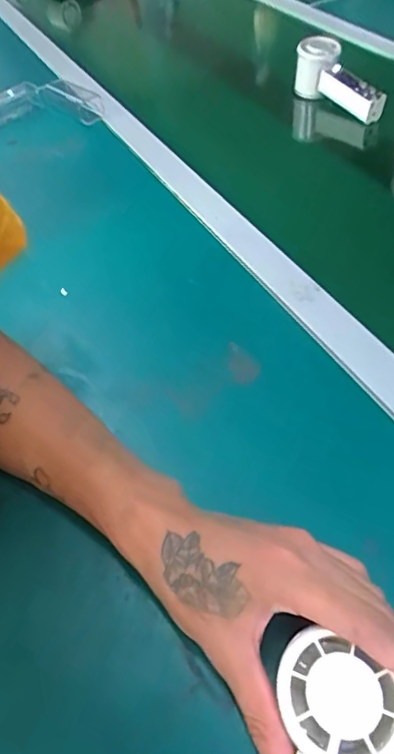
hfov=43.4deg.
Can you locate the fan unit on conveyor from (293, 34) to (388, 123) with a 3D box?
[{"bbox_3d":[0.189,-0.390,0.651,0.045,0.062,0.161,-22,53,-12],"label":"fan unit on conveyor"}]

